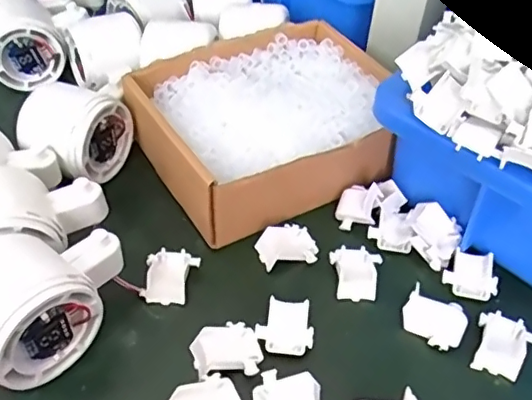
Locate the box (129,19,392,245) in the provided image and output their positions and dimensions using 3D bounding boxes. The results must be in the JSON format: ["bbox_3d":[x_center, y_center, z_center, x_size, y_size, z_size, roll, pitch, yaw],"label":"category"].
[{"bbox_3d":[0.005,-0.057,0.390,0.168,0.043,0.136,-20,49,-22],"label":"box"}]

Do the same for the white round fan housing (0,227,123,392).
[{"bbox_3d":[-0.110,0.043,0.276,0.053,0.063,0.082,32,52,27],"label":"white round fan housing"}]

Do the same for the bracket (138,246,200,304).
[{"bbox_3d":[-0.054,0.042,0.320,0.027,0.009,0.033,9,45,6],"label":"bracket"}]

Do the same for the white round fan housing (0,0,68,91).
[{"bbox_3d":[-0.212,-0.144,0.471,0.058,0.047,0.121,-21,49,-22],"label":"white round fan housing"}]

